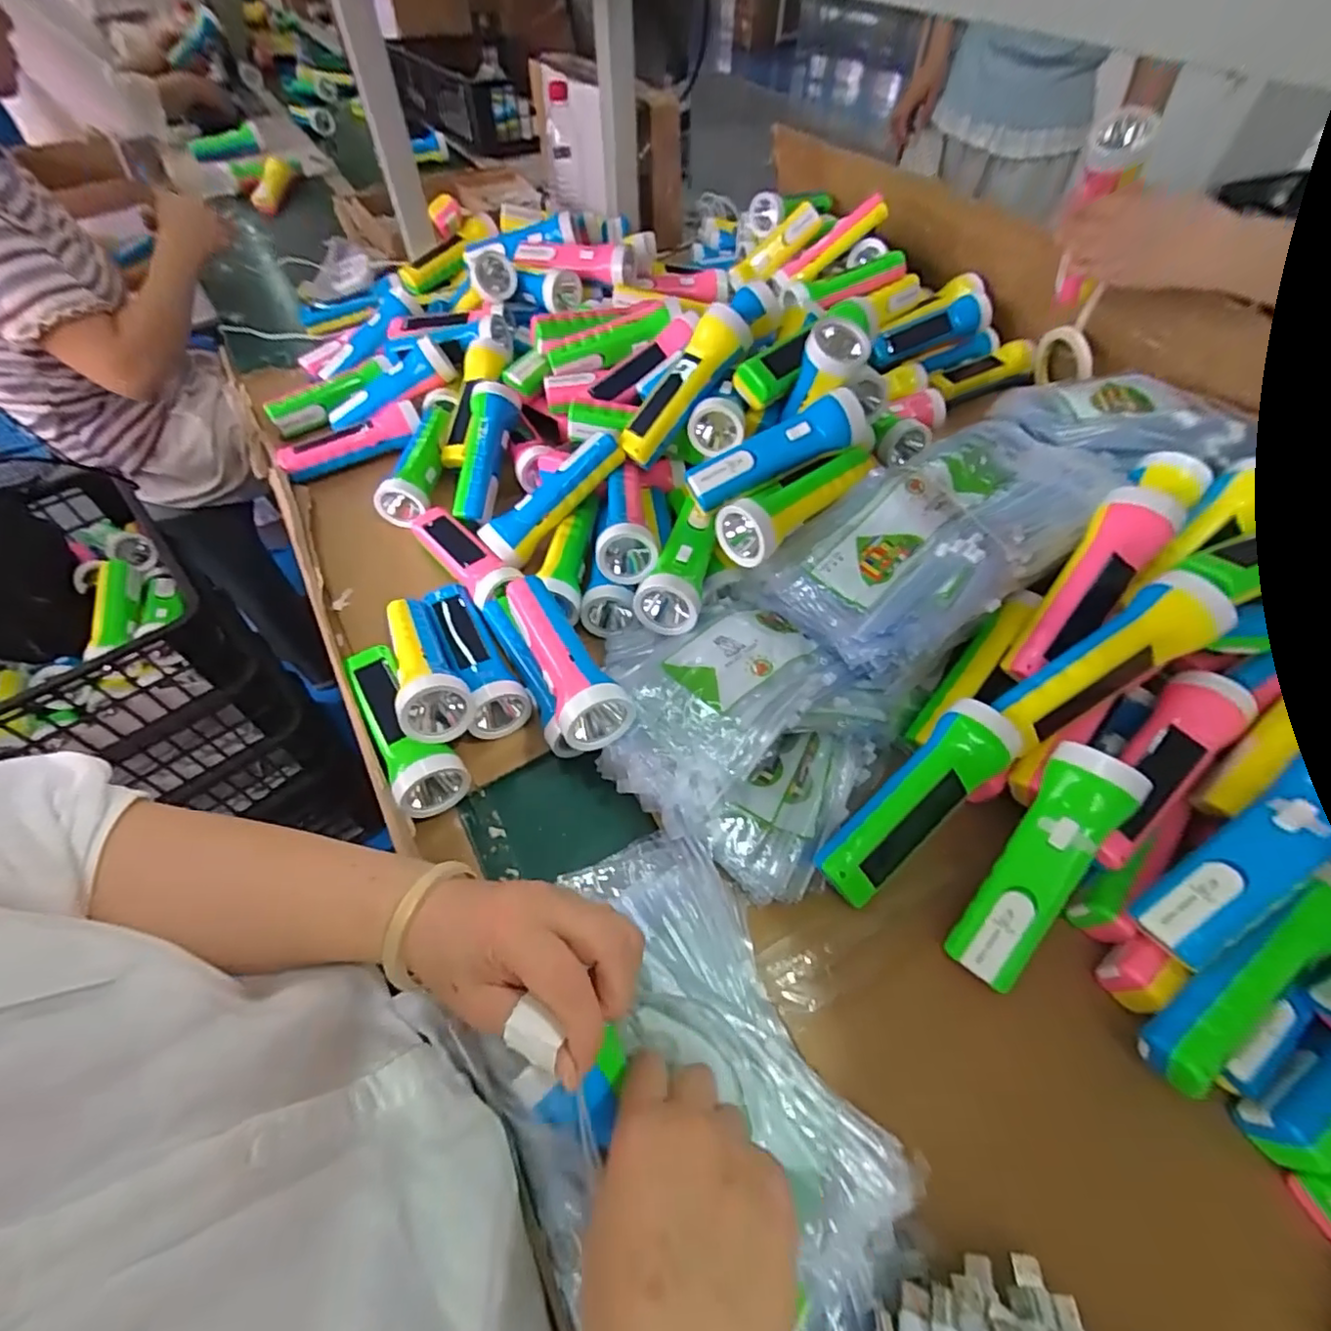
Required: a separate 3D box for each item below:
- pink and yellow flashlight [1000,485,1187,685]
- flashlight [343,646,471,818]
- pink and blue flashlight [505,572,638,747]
[{"bbox_3d":[0.317,-0.058,0.449,0.048,0.041,0.163,39,100,24],"label":"pink and yellow flashlight"},{"bbox_3d":[-0.221,0.045,0.484,0.049,0.045,0.165,-32,60,-22],"label":"flashlight"},{"bbox_3d":[-0.083,-0.009,0.486,0.052,0.059,0.176,-19,43,-14],"label":"pink and blue flashlight"}]

